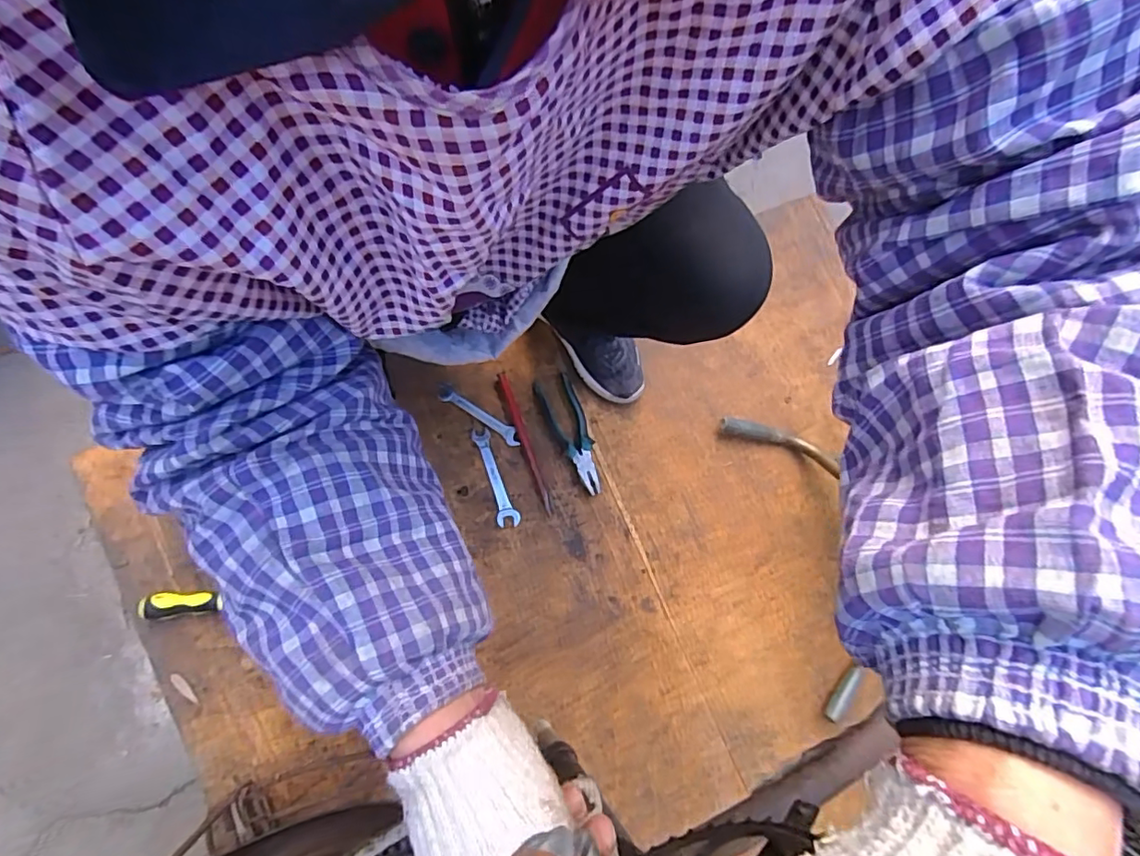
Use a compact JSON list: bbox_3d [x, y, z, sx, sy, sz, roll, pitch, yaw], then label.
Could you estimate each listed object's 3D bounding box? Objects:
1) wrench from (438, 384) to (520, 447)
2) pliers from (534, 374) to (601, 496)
[{"bbox_3d":[-0.137,-0.017,0.877,0.140,0.004,0.025,34,88,0],"label":"wrench"},{"bbox_3d":[0.008,0.010,0.899,0.059,0.024,0.194,-25,78,-7],"label":"pliers"}]

